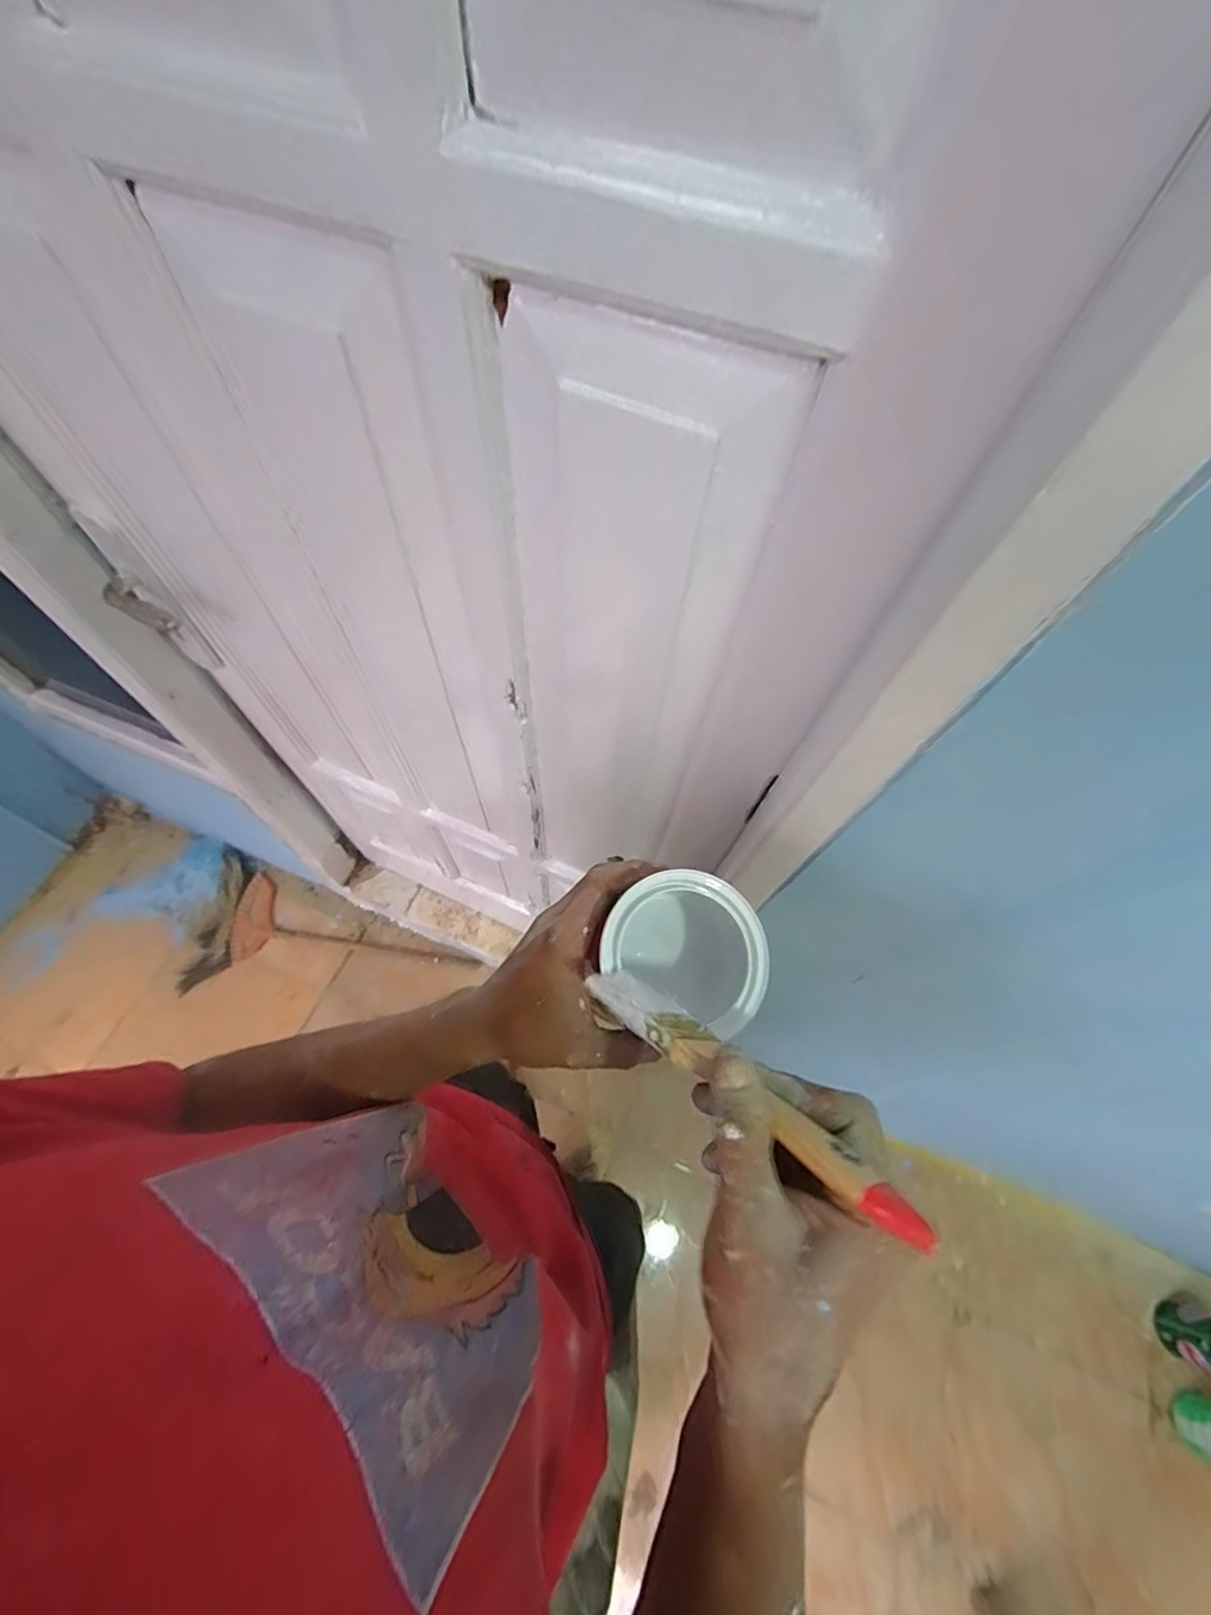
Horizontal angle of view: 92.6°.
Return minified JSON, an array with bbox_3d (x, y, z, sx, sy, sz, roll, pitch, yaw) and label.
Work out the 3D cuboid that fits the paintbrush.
[{"bbox_3d":[0.056,0.123,0.263,0.024,0.011,0.175,-42,41,-21],"label":"paintbrush"}]

